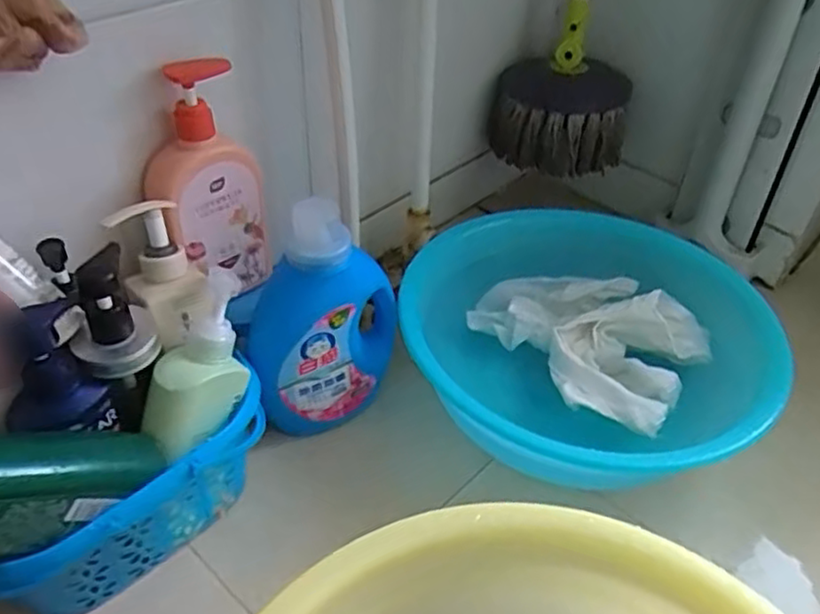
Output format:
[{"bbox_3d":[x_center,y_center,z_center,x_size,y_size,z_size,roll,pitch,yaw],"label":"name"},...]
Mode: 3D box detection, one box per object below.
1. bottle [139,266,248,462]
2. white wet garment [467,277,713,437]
[{"bbox_3d":[-0.160,0.044,0.545,0.055,0.050,0.147,12,80,10],"label":"bottle"},{"bbox_3d":[0.184,0.023,0.728,0.225,0.034,0.185,30,49,27],"label":"white wet garment"}]

